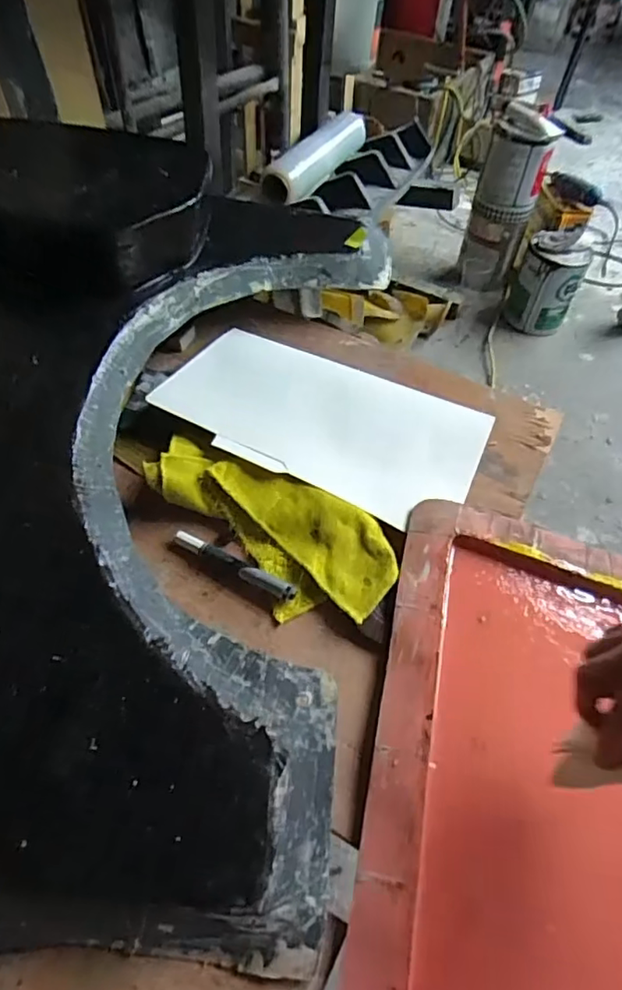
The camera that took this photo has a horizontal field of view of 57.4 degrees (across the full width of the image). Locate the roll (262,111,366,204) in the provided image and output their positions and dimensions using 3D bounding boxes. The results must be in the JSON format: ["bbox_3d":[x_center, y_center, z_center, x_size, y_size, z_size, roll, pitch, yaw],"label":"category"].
[{"bbox_3d":[0.021,-0.769,1.288,0.096,0.101,0.385,25,55,16],"label":"roll"}]

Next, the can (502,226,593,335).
[{"bbox_3d":[0.631,-0.571,1.522,0.164,0.225,0.177,26,54,16],"label":"can"}]

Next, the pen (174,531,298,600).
[{"bbox_3d":[-0.074,0.065,0.546,0.134,0.015,0.018,27,55,17],"label":"pen"}]

